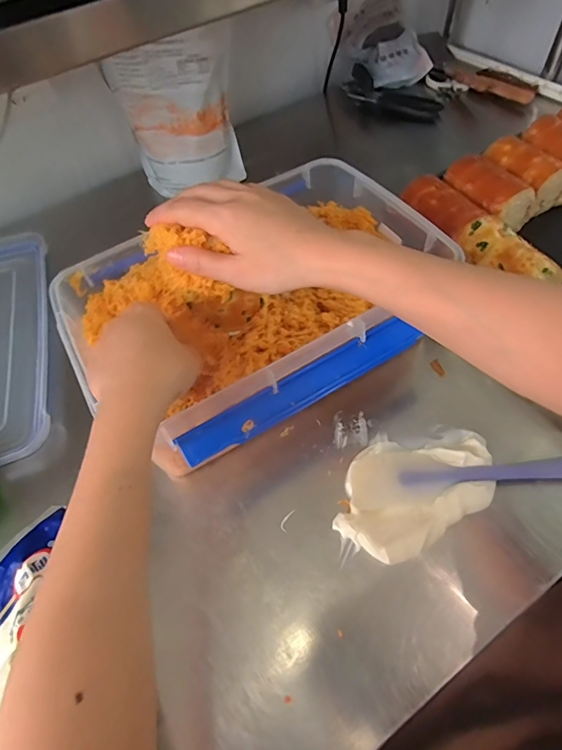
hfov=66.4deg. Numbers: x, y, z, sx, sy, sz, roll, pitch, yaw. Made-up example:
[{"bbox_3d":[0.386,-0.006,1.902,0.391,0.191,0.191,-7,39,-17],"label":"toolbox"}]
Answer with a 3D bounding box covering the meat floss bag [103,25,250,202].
[{"bbox_3d":[-0.139,-0.355,0.597,0.161,0.183,0.071,-14,56,-3],"label":"meat floss bag"}]

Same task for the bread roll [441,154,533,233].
[{"bbox_3d":[0.254,-0.223,0.537,0.070,0.062,0.098,-36,60,-17],"label":"bread roll"}]

